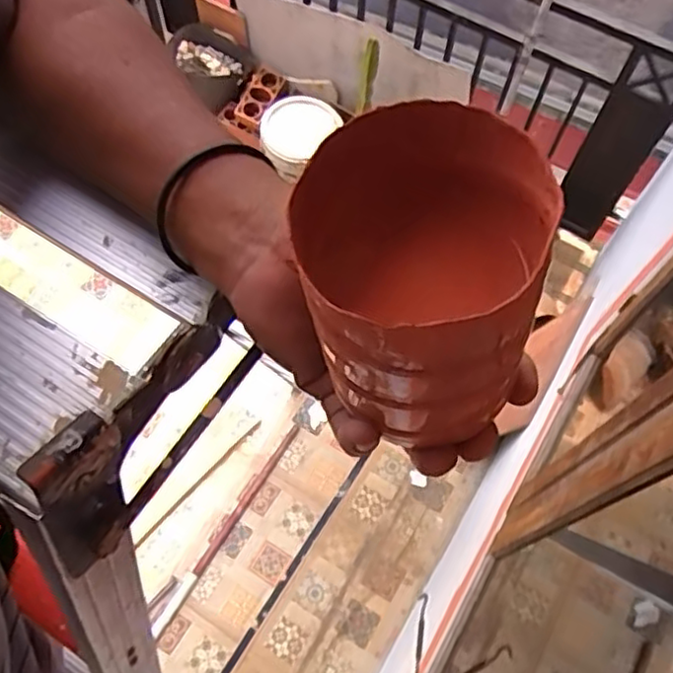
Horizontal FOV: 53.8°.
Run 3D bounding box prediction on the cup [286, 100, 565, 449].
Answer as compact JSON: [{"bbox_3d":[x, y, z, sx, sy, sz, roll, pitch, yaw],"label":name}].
[{"bbox_3d":[0.028,-0.018,0.249,0.081,0.101,0.084,0,62,-1],"label":"cup"}]

